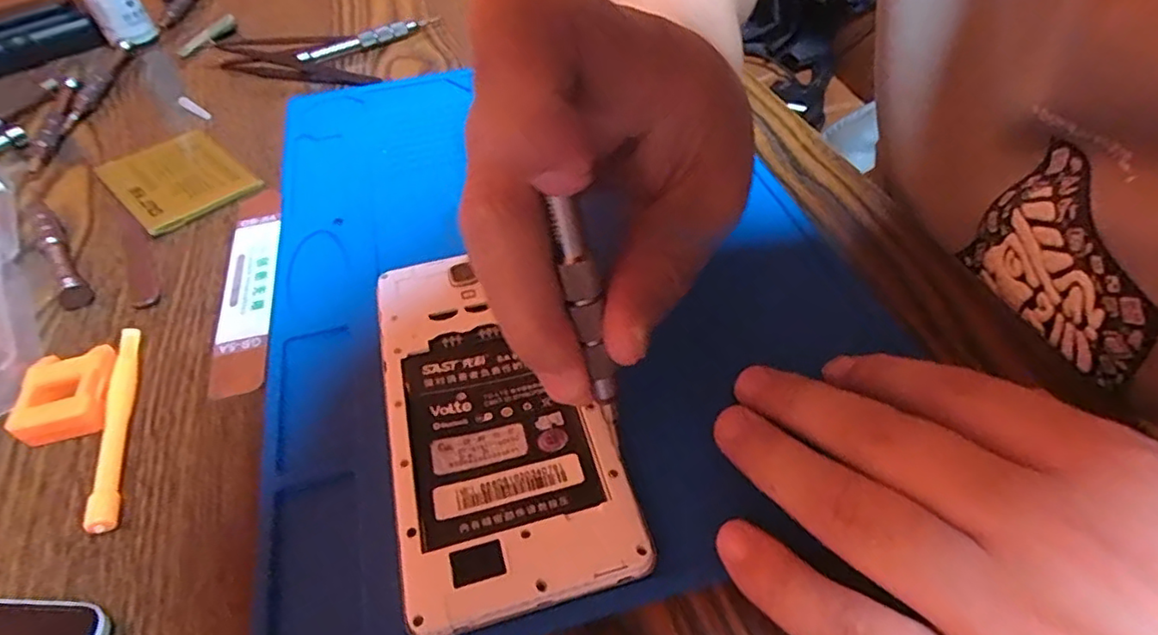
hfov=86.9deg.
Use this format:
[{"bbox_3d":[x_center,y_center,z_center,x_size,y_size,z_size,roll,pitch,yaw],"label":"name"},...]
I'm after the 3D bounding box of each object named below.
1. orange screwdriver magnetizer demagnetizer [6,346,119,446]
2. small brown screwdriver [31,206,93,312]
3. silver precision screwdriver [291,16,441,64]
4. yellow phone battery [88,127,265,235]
[{"bbox_3d":[-0.181,0.026,0.217,0.025,0.013,0.034,-13,49,-9],"label":"orange screwdriver magnetizer demagnetizer"},{"bbox_3d":[-0.235,-0.032,0.273,0.011,0.009,0.085,-32,55,-23],"label":"small brown screwdriver"},{"bbox_3d":[-0.140,-0.187,0.411,0.099,0.011,0.014,-30,54,-22],"label":"silver precision screwdriver"},{"bbox_3d":[-0.205,-0.072,0.311,0.074,0.004,0.055,34,58,28],"label":"yellow phone battery"}]

